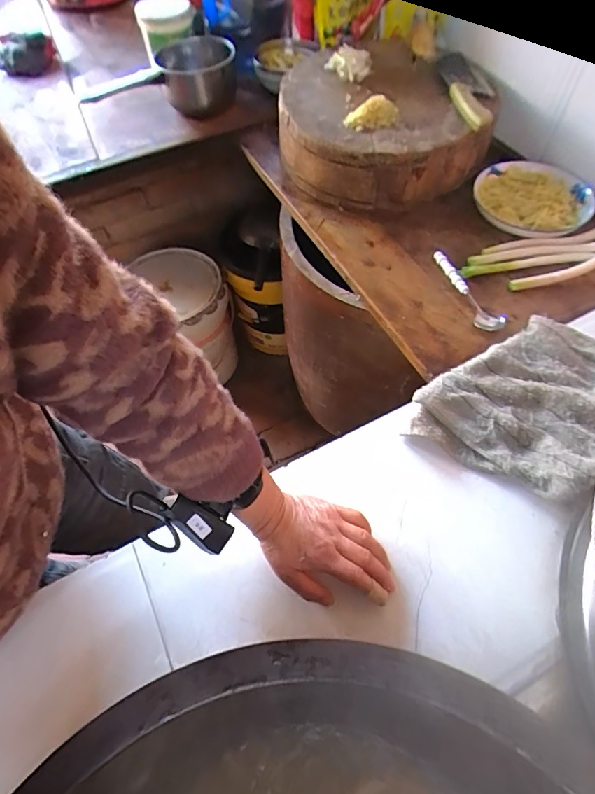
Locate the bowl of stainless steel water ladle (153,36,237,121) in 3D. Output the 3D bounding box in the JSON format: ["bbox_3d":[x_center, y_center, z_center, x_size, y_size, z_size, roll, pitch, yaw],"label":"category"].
[{"bbox_3d":[-0.203,-0.668,0.893,0.150,0.091,0.125,-21,60,-8],"label":"bowl of stainless steel water ladle"}]

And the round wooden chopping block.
[{"bbox_3d":[0.141,-0.526,0.806,0.348,0.108,0.381,1,60,4],"label":"round wooden chopping block"}]

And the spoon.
[{"bbox_3d":[0.256,-0.161,0.646,0.036,0.016,0.162,-16,60,-6],"label":"spoon"}]

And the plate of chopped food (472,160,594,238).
[{"bbox_3d":[0.395,-0.352,0.736,0.187,0.039,0.200,-2,60,3],"label":"plate of chopped food"}]

